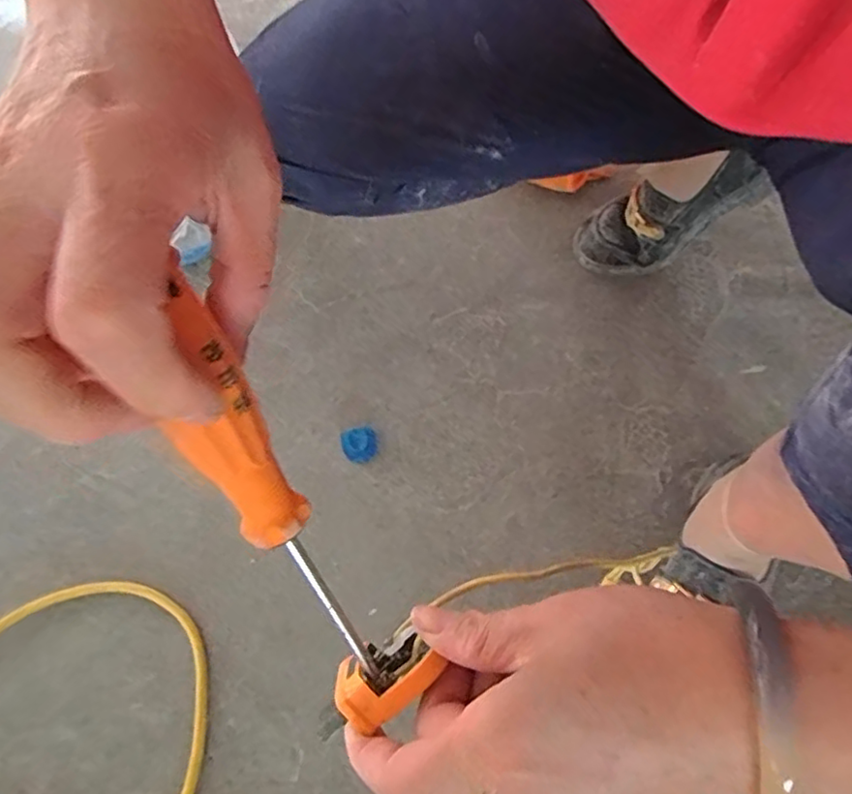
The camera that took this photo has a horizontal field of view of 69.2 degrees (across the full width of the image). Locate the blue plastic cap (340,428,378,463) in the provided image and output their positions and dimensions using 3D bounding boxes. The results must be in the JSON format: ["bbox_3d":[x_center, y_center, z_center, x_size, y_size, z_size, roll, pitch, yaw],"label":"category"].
[{"bbox_3d":[-0.061,0.045,0.581,0.033,0.018,0.029,-24,63,-7],"label":"blue plastic cap"}]

